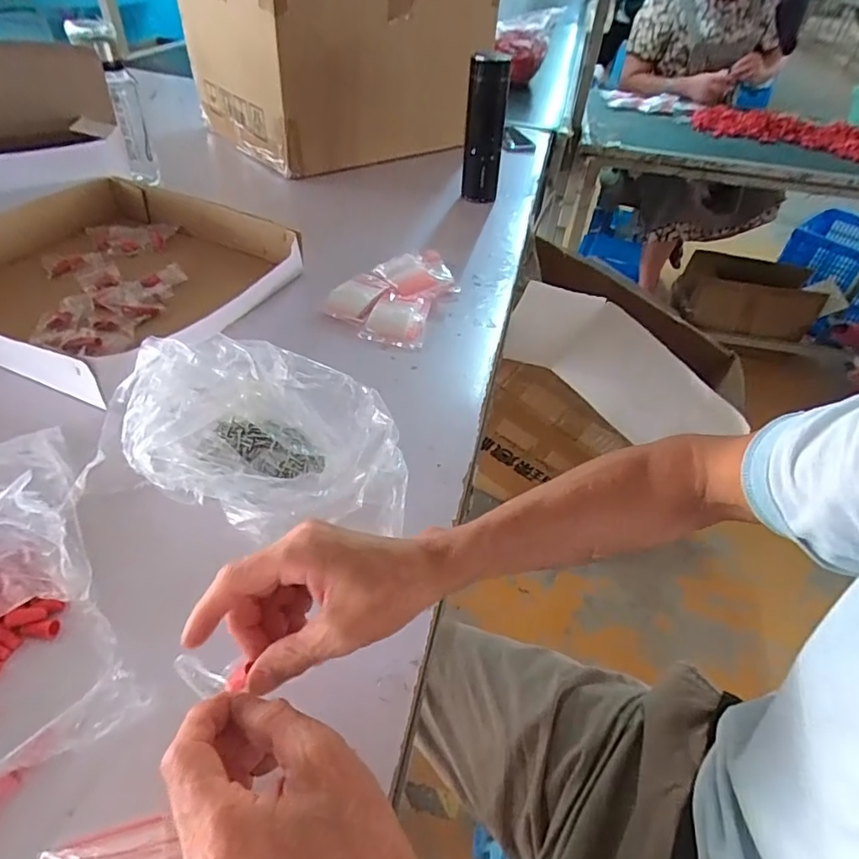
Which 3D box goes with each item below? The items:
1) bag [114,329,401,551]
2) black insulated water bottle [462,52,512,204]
[{"bbox_3d":[-0.137,0.002,0.447,0.242,0.070,0.165,9,42,4],"label":"bag"},{"bbox_3d":[0.093,-0.498,0.893,0.069,0.212,0.074,6,44,1],"label":"black insulated water bottle"}]

